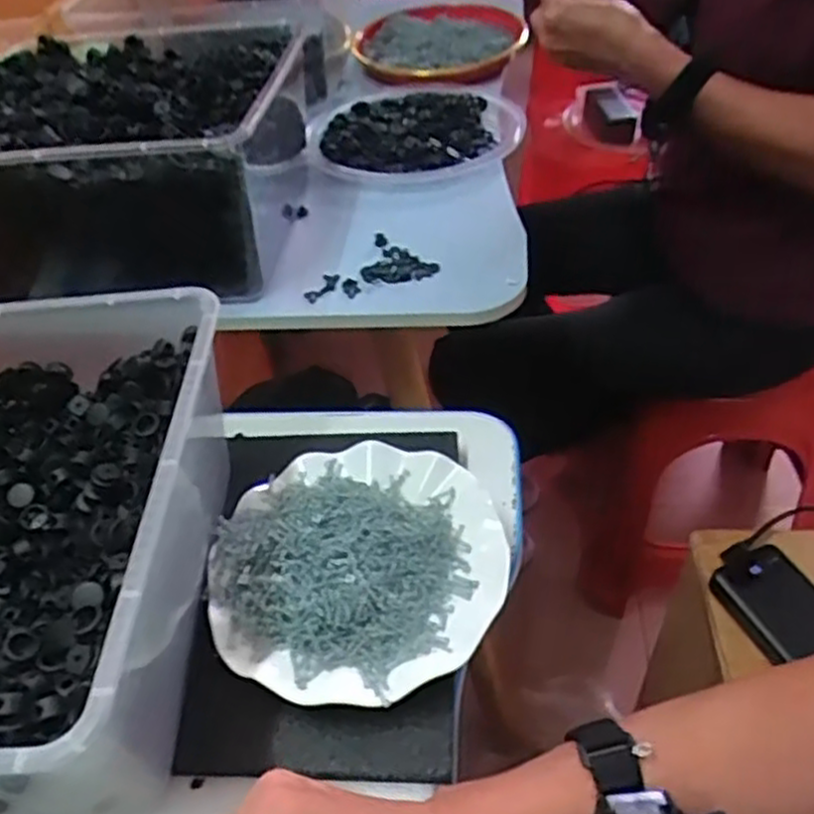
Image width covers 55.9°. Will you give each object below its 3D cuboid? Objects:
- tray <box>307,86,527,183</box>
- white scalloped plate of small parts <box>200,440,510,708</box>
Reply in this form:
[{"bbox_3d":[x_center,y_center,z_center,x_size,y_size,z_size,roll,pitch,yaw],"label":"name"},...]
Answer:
[{"bbox_3d":[0.008,-0.305,0.846,0.219,0.030,0.241,11,48,18],"label":"tray"},{"bbox_3d":[-0.032,0.100,0.486,0.178,0.035,0.179,-4,45,4],"label":"white scalloped plate of small parts"}]

